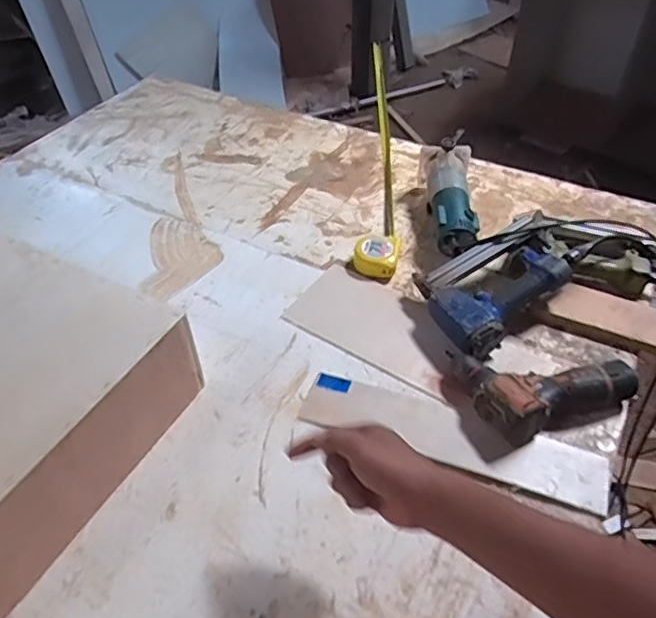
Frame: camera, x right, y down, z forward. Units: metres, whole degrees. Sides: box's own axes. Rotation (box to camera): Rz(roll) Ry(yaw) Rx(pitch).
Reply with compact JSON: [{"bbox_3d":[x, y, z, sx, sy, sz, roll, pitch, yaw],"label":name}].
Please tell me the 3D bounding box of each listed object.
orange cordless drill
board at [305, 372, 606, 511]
[{"bbox_3d":[0.277,0.087,0.756,0.211,0.061,0.133,-14,48,-12],"label":"orange cordless drill"},{"bbox_3d":[0.151,0.155,0.722,0.369,0.024,0.085,15,48,14],"label":"board"}]

